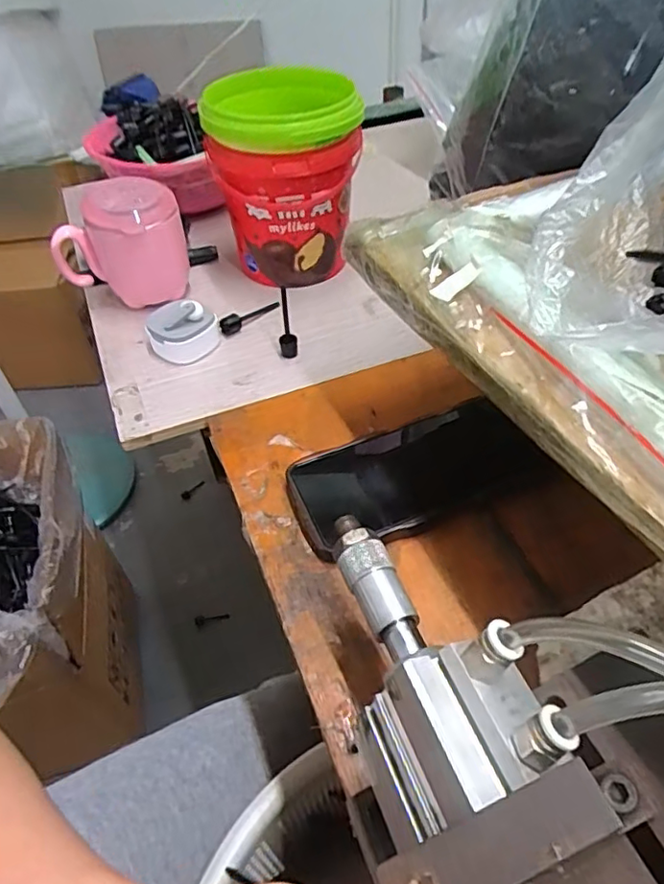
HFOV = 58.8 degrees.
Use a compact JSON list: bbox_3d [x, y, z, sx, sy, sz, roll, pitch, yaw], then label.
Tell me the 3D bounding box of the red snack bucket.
[{"bbox_3d":[-0.043,-0.246,0.553,0.124,0.157,0.140,-8,47,-4],"label":"red snack bucket"}]

